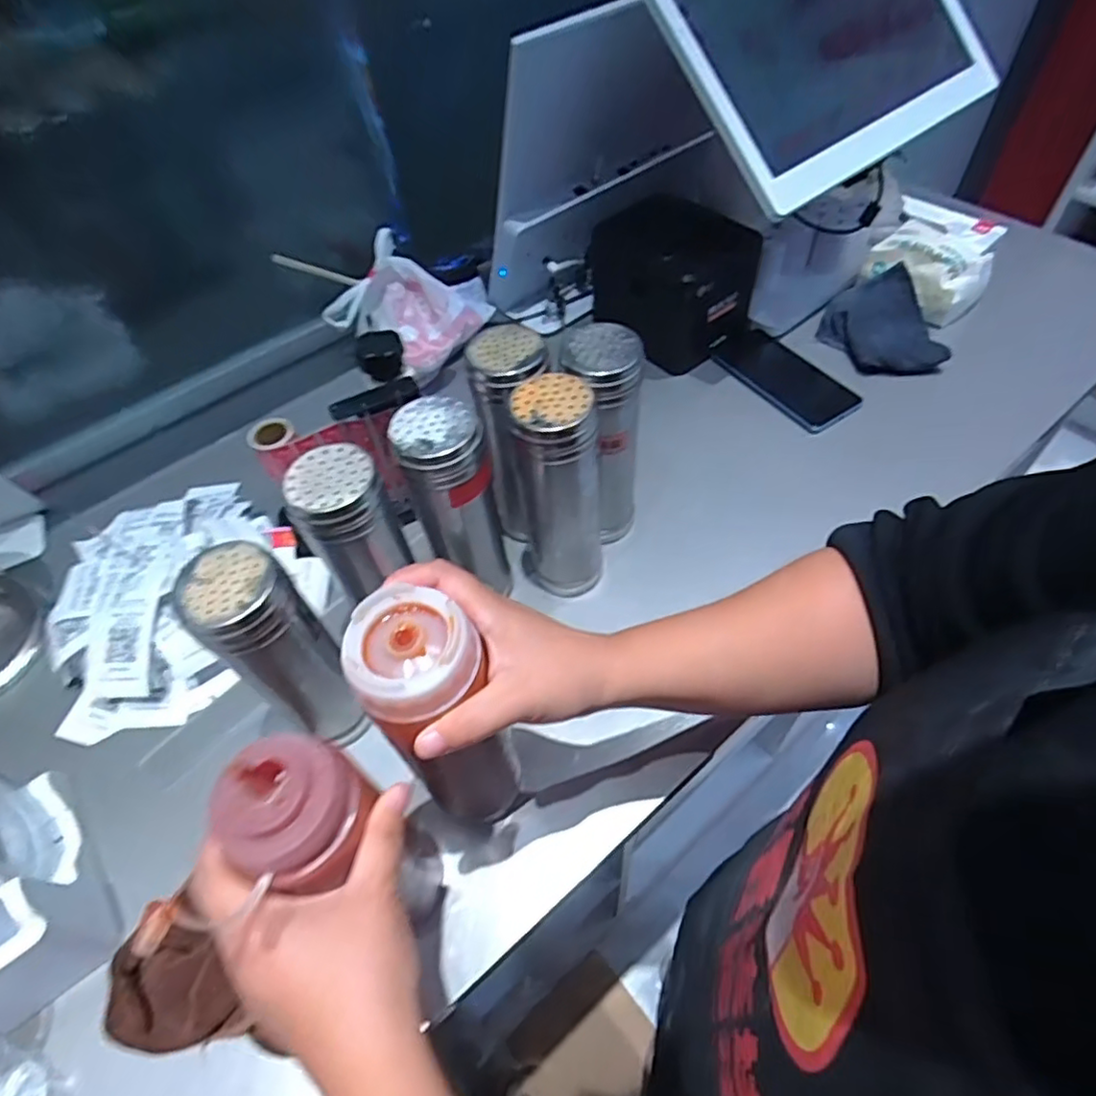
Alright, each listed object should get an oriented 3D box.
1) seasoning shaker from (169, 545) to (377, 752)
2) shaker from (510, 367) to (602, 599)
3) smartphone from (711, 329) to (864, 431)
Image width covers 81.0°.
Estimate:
[{"bbox_3d":[-0.179,0.074,0.439,0.058,0.180,0.060,-36,59,-20],"label":"seasoning shaker"},{"bbox_3d":[0.009,-0.039,0.518,0.066,0.201,0.059,-4,54,1],"label":"shaker"},{"bbox_3d":[0.267,-0.194,0.723,0.089,0.007,0.161,-29,57,-16],"label":"smartphone"}]

